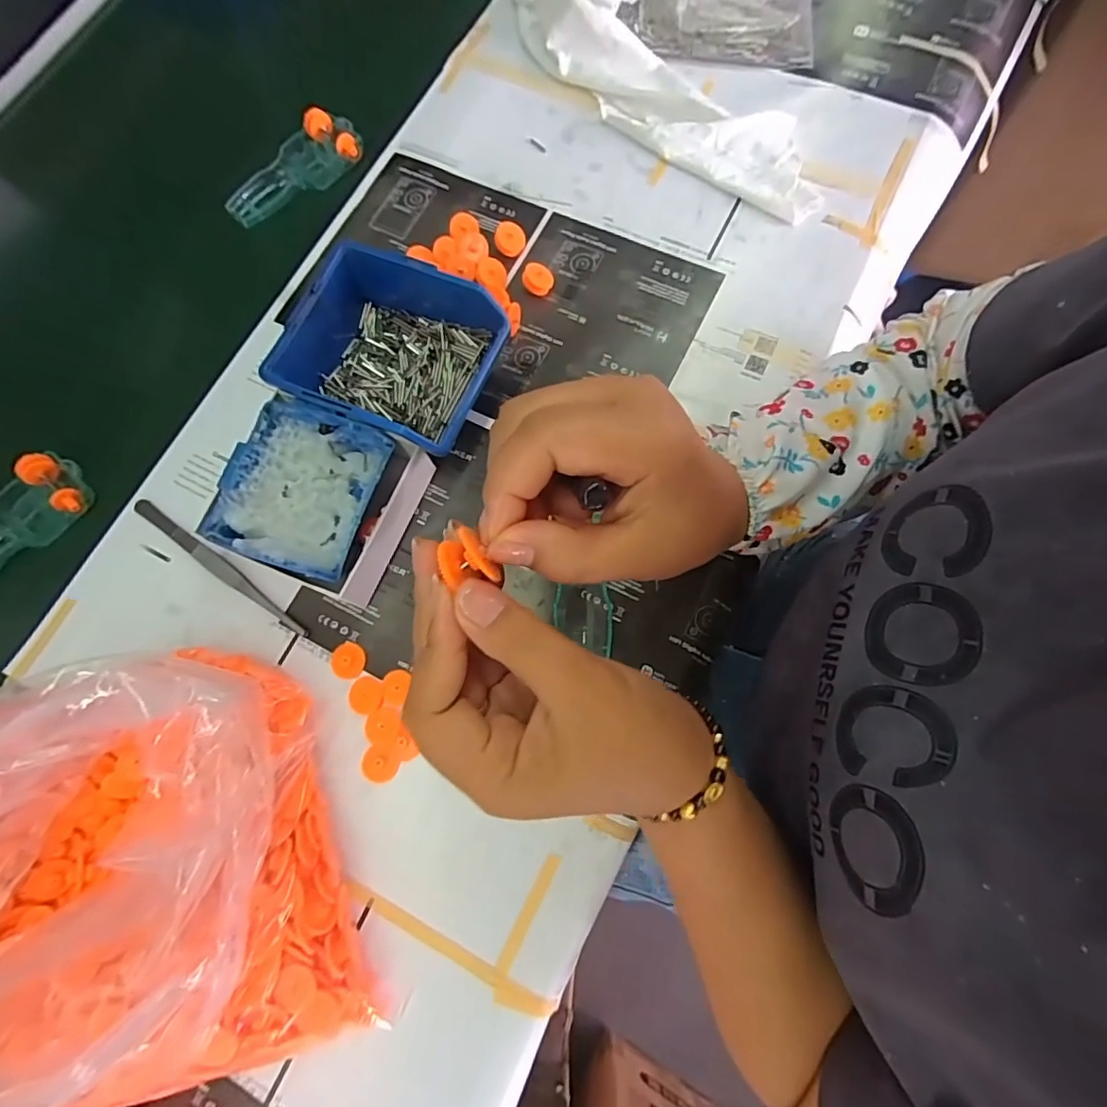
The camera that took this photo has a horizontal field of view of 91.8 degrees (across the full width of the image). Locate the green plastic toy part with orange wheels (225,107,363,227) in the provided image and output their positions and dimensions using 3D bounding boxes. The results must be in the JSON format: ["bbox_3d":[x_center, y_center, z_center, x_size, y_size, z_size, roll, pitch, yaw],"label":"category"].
[{"bbox_3d":[-0.223,-0.329,0.453,0.123,0.022,0.055,-34,75,-5],"label":"green plastic toy part with orange wheels"}]

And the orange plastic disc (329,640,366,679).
[{"bbox_3d":[-0.130,0.068,0.341,0.022,0.004,0.022,-1,75,4],"label":"orange plastic disc"}]

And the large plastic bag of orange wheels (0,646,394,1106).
[{"bbox_3d":[-0.240,0.171,0.270,0.234,0.086,0.212,-19,74,-1],"label":"large plastic bag of orange wheels"}]

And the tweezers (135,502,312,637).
[{"bbox_3d":[-0.223,0.007,0.355,0.154,0.012,0.011,33,80,12],"label":"tweezers"}]

